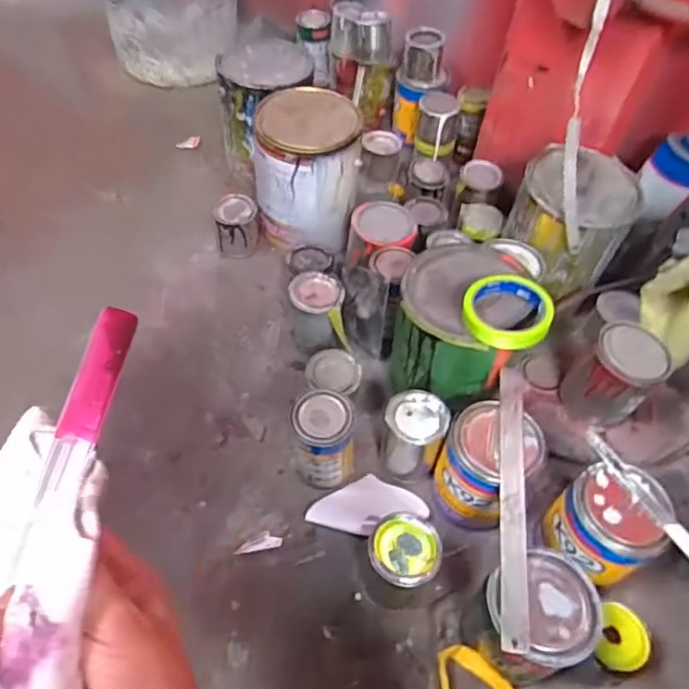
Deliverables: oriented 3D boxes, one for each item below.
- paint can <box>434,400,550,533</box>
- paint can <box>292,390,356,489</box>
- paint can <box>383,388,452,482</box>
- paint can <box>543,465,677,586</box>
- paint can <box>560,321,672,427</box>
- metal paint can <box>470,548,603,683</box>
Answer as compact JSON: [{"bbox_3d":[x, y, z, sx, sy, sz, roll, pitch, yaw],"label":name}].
[{"bbox_3d":[0.163,0.146,0.705,0.096,0.129,0.104,3,52,-4],"label":"paint can"},{"bbox_3d":[-0.024,0.121,0.717,0.072,0.139,0.068,3,52,-4],"label":"paint can"},{"bbox_3d":[0.084,0.117,0.754,0.073,0.105,0.076,10,52,2],"label":"paint can"},{"bbox_3d":[0.285,0.196,0.648,0.097,0.100,0.094,3,52,-4],"label":"paint can"},{"bbox_3d":[0.358,0.044,0.797,0.089,0.128,0.089,3,52,-4],"label":"paint can"},{"bbox_3d":[0.182,0.284,0.610,0.106,0.138,0.102,-10,54,-13],"label":"metal paint can"}]

